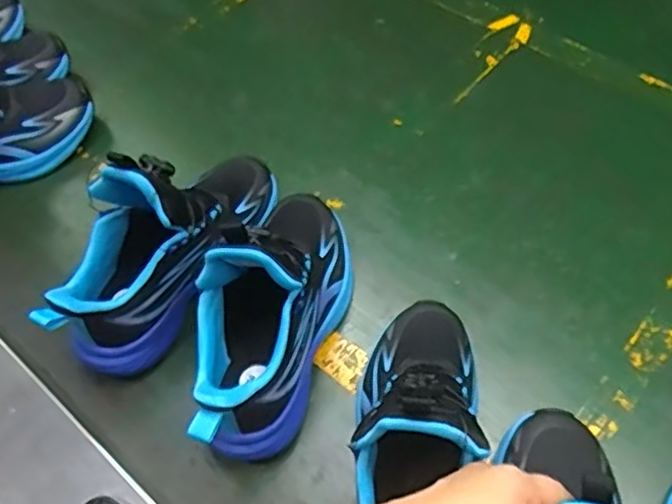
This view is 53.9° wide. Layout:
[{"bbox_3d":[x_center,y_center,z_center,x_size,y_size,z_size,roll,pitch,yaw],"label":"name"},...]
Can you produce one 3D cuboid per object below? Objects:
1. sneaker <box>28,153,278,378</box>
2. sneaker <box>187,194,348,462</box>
[{"bbox_3d":[-0.134,-0.011,0.540,0.089,0.144,0.233,28,62,19],"label":"sneaker"},{"bbox_3d":[-0.046,0.040,0.506,0.088,0.135,0.231,15,59,12],"label":"sneaker"}]

